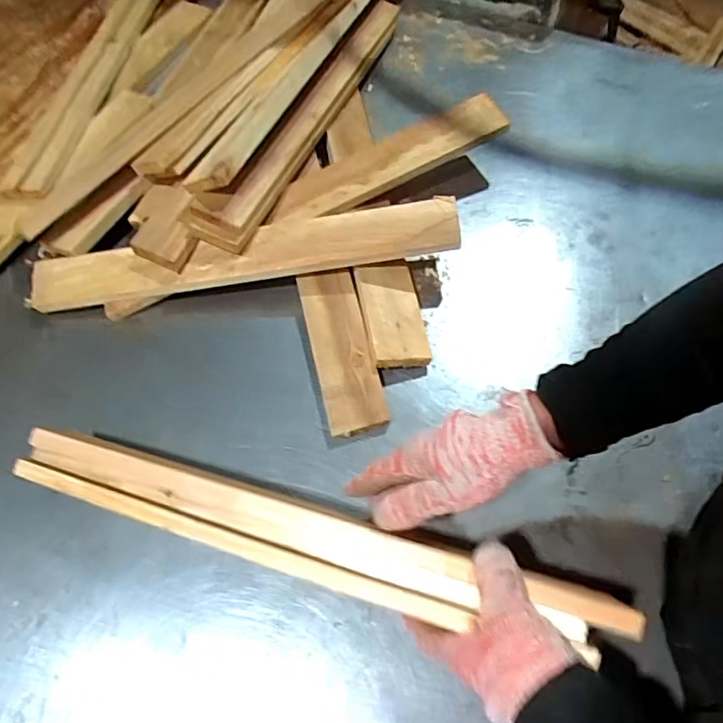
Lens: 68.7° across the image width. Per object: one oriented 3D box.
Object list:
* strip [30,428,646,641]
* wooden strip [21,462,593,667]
[{"bbox_3d":[-0.044,0.118,0.403,0.475,0.017,0.021,13,64,13],"label":"strip"},{"bbox_3d":[-0.072,0.144,0.402,0.465,0.007,0.016,13,64,14],"label":"wooden strip"}]

